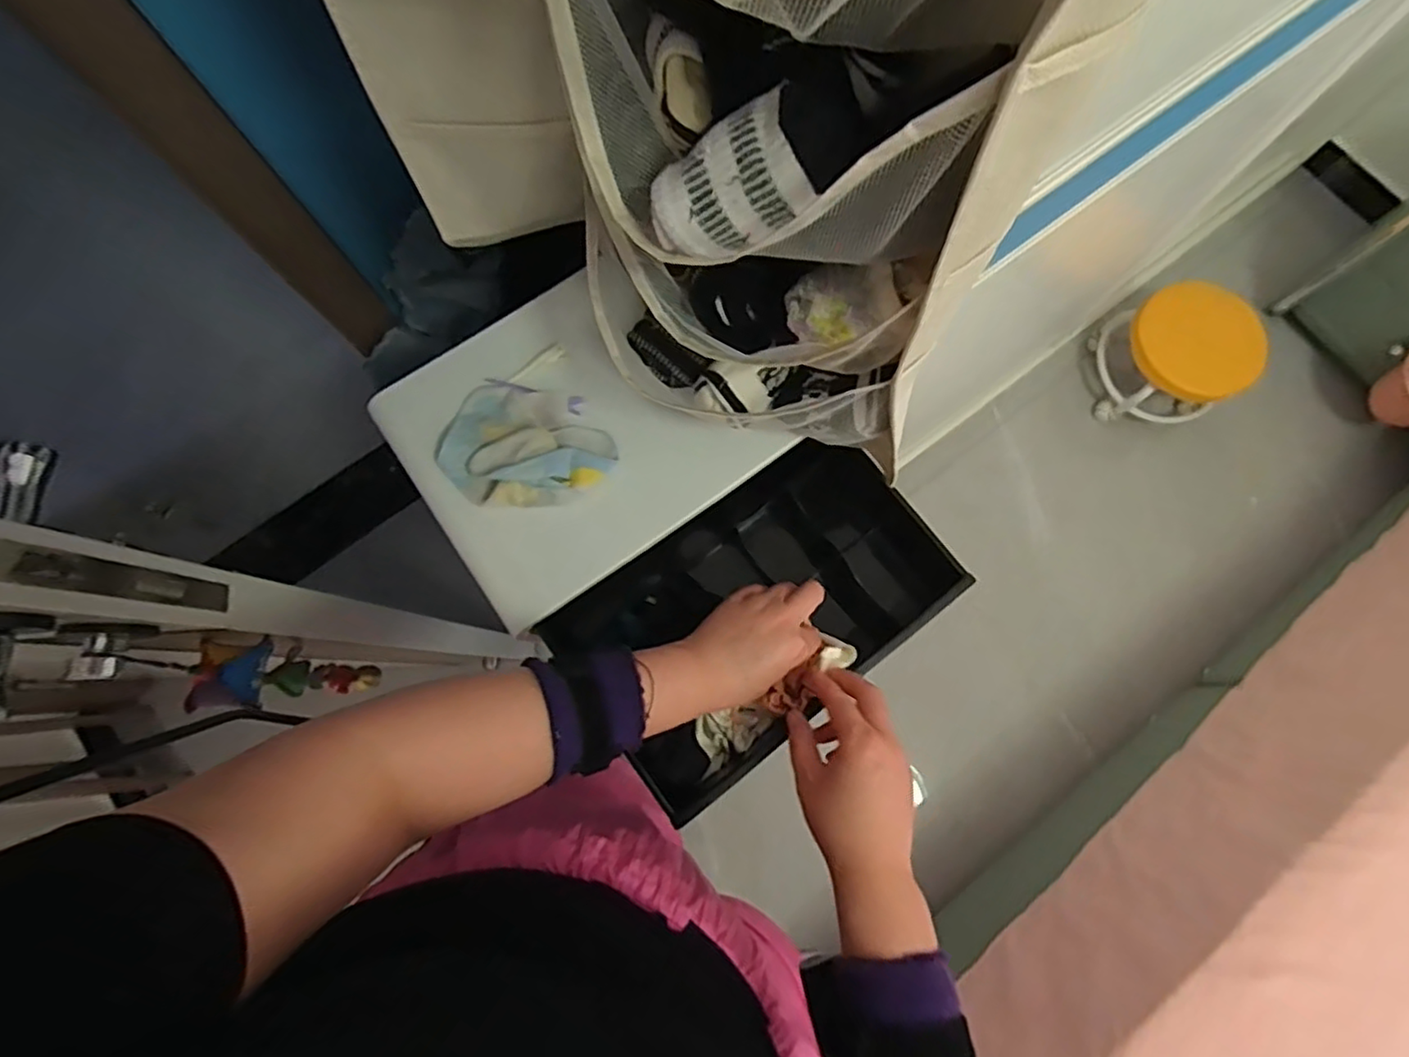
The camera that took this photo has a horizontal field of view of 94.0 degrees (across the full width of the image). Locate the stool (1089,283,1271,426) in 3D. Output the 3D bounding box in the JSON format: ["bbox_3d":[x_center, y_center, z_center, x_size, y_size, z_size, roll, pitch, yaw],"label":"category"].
[{"bbox_3d":[1.003,-0.375,1.423,0.229,0.241,0.255,-8,78,-2],"label":"stool"}]

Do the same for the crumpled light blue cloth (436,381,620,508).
[{"bbox_3d":[-0.152,-0.069,0.537,0.133,0.037,0.116,39,80,8],"label":"crumpled light blue cloth"}]

